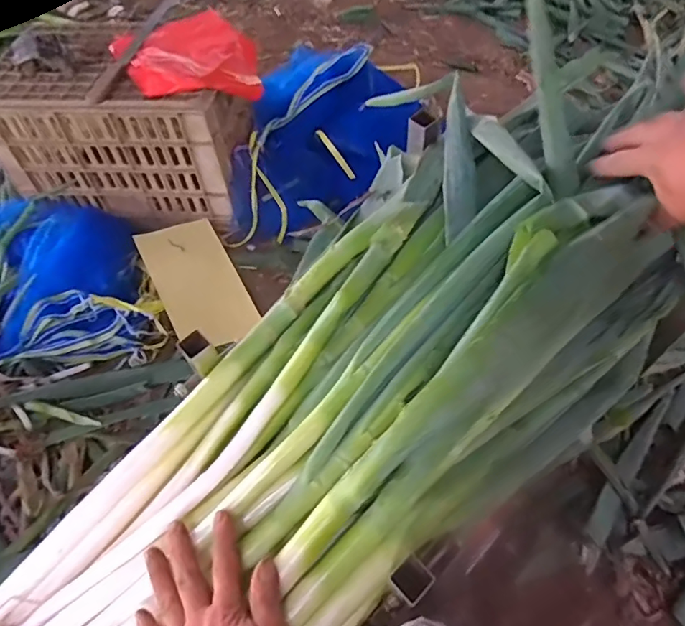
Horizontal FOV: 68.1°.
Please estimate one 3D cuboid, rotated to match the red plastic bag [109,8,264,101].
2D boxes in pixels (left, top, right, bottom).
[{"bbox_3d":[-0.312,-0.521,1.034,0.251,0.082,0.295,-29,57,-17],"label":"red plastic bag"}]

